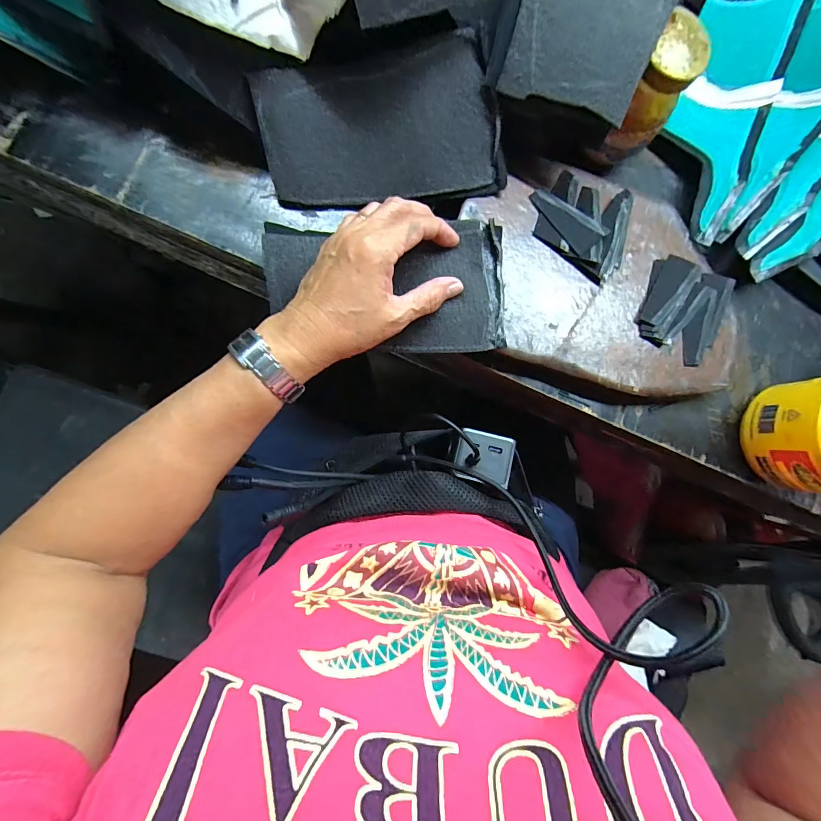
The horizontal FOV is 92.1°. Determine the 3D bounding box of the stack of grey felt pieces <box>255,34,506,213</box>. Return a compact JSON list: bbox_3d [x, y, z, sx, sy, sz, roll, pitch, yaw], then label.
[{"bbox_3d":[-0.020,-0.209,0.297,0.174,0.011,0.098,-8,114,0],"label":"stack of grey felt pieces"}]

